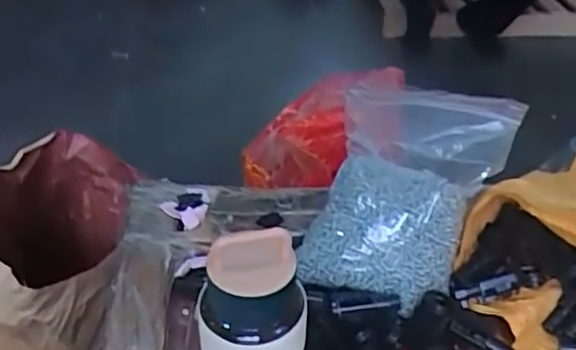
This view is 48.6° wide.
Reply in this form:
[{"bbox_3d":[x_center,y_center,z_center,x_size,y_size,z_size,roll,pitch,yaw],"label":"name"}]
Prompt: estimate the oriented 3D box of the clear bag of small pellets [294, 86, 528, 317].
[{"bbox_3d":[0.103,0.009,0.541,0.148,0.064,0.204,22,77,-2],"label":"clear bag of small pellets"}]

